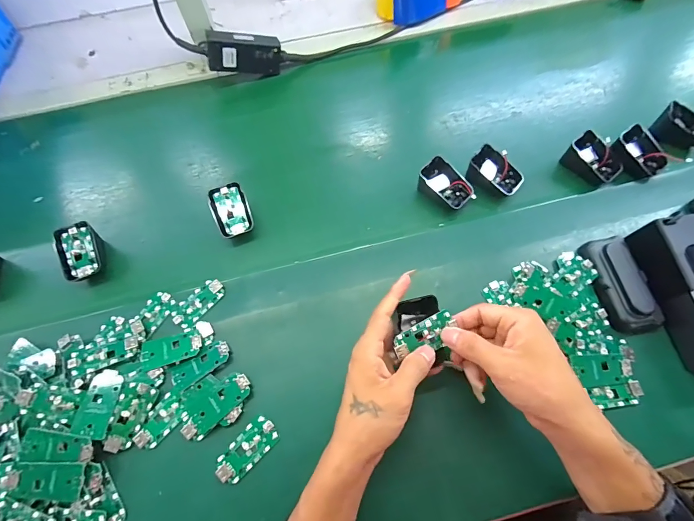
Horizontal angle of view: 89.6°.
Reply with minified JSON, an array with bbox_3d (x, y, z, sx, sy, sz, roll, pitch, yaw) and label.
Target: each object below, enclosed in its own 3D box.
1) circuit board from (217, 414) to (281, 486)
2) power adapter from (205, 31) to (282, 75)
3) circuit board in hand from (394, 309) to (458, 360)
[{"bbox_3d":[-0.098,0.185,0.342,0.031,0.006,0.063,41,72,21],"label":"circuit board"},{"bbox_3d":[-0.167,-0.337,0.569,0.111,0.050,0.029,-6,61,-19],"label":"power adapter"},{"bbox_3d":[0.072,0.071,0.321,0.061,0.005,0.030,-24,91,-14],"label":"circuit board in hand"}]

